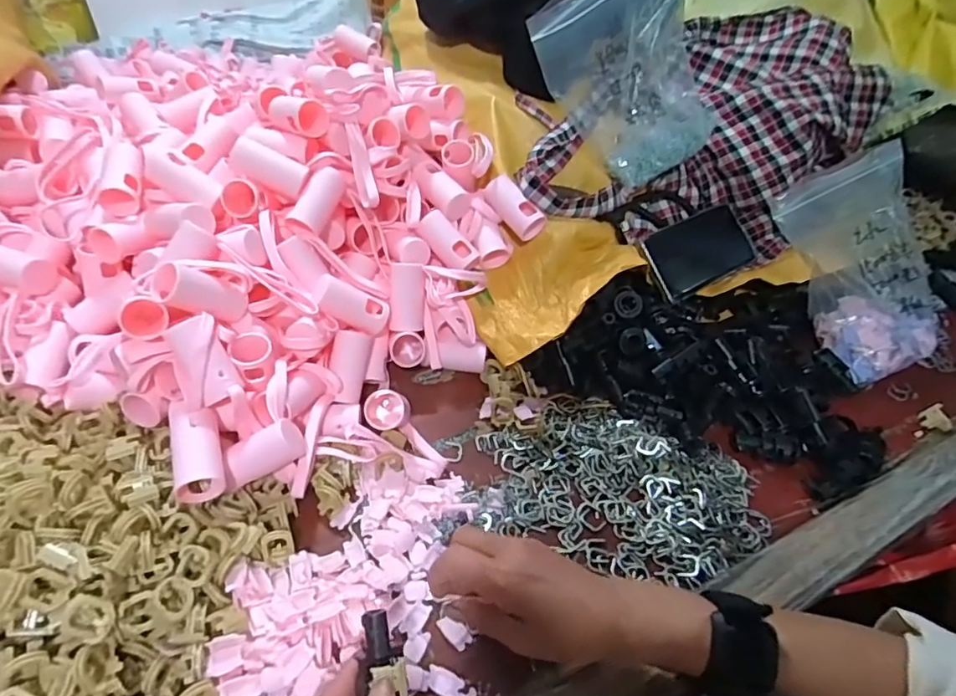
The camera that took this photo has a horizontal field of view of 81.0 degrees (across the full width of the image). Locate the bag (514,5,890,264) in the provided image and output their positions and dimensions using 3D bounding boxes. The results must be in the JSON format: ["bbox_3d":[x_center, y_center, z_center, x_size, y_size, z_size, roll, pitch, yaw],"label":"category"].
[{"bbox_3d":[0.240,-0.230,0.626,0.450,0.164,0.244,-28,57,-29],"label":"bag"}]

